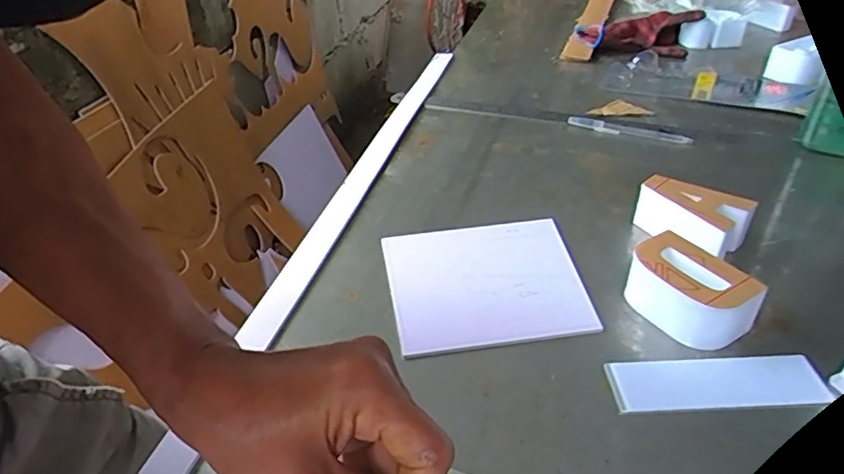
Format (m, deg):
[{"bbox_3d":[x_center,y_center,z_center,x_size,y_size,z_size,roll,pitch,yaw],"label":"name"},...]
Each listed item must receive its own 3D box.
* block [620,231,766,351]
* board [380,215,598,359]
[{"bbox_3d":[0.191,0.041,0.429,0.067,0.044,0.087,-22,41,-26],"label":"block"},{"bbox_3d":[0.050,0.034,0.471,0.149,0.010,0.133,-5,37,-6],"label":"board"}]

